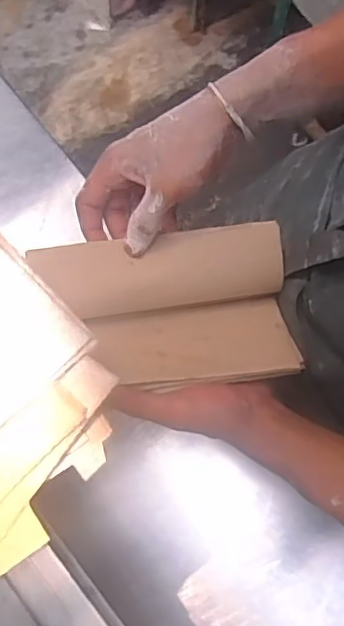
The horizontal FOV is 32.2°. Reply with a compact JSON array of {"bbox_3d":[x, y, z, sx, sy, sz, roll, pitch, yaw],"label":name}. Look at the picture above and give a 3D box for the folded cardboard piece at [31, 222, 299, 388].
[{"bbox_3d":[-0.001,-0.001,0.450,0.177,0.033,0.111,-8,80,-2],"label":"folded cardboard piece"}]

